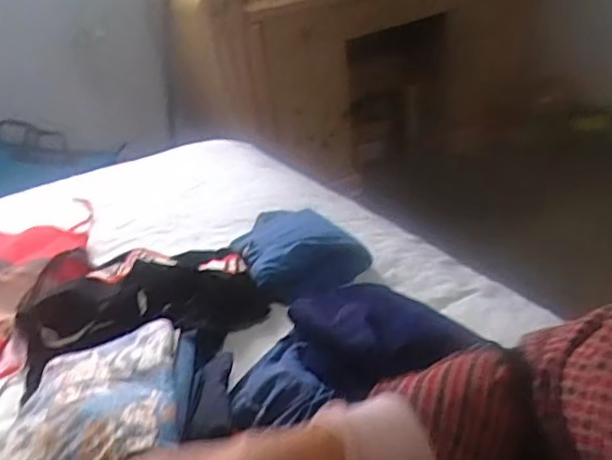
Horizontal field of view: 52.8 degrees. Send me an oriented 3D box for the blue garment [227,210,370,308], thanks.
[{"bbox_3d":[-0.029,0.025,1.069,0.203,0.087,0.243,-20,32,-24],"label":"blue garment"}]

